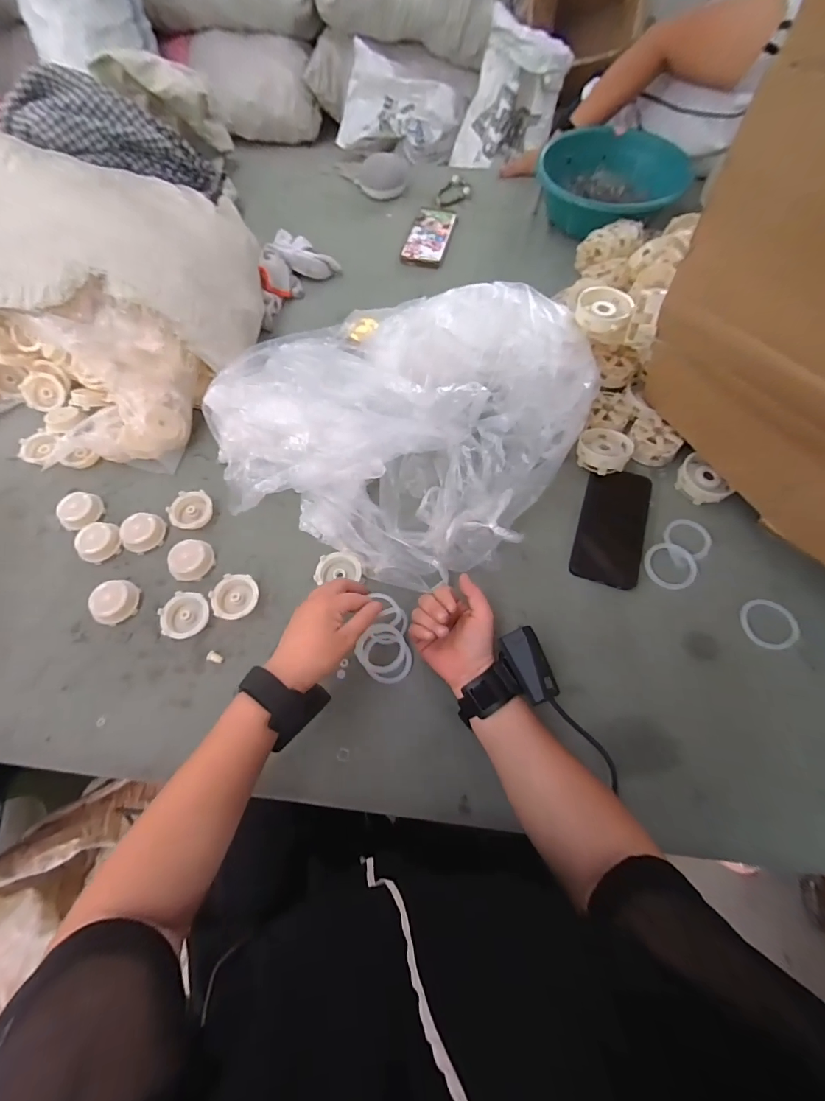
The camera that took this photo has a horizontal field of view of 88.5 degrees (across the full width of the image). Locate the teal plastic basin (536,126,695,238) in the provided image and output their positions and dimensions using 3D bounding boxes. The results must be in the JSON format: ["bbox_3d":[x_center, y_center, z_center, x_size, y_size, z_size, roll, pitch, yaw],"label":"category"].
[{"bbox_3d":[0.345,-0.652,0.771,0.241,0.097,0.214,36,72,16],"label":"teal plastic basin"}]

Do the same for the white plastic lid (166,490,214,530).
[{"bbox_3d":[-0.295,-0.054,0.563,0.052,0.020,0.049,-1,66,1],"label":"white plastic lid"}]

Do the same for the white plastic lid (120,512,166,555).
[{"bbox_3d":[-0.349,-0.021,0.545,0.049,0.030,0.048,-1,66,1],"label":"white plastic lid"}]

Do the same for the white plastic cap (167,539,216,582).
[{"bbox_3d":[-0.277,0.013,0.531,0.049,0.023,0.048,-1,66,1],"label":"white plastic cap"}]

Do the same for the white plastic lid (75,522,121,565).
[{"bbox_3d":[-0.399,-0.011,0.541,0.045,0.026,0.053,38,72,17],"label":"white plastic lid"}]

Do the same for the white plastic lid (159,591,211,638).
[{"bbox_3d":[-0.270,0.077,0.502,0.053,0.017,0.051,4,66,4],"label":"white plastic lid"}]

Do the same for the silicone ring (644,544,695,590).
[{"bbox_3d":[0.314,0.017,0.516,0.056,0.009,0.058,-1,66,1],"label":"silicone ring"}]

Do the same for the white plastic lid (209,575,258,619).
[{"bbox_3d":[-0.213,0.057,0.509,0.053,0.018,0.053,-1,66,1],"label":"white plastic lid"}]

